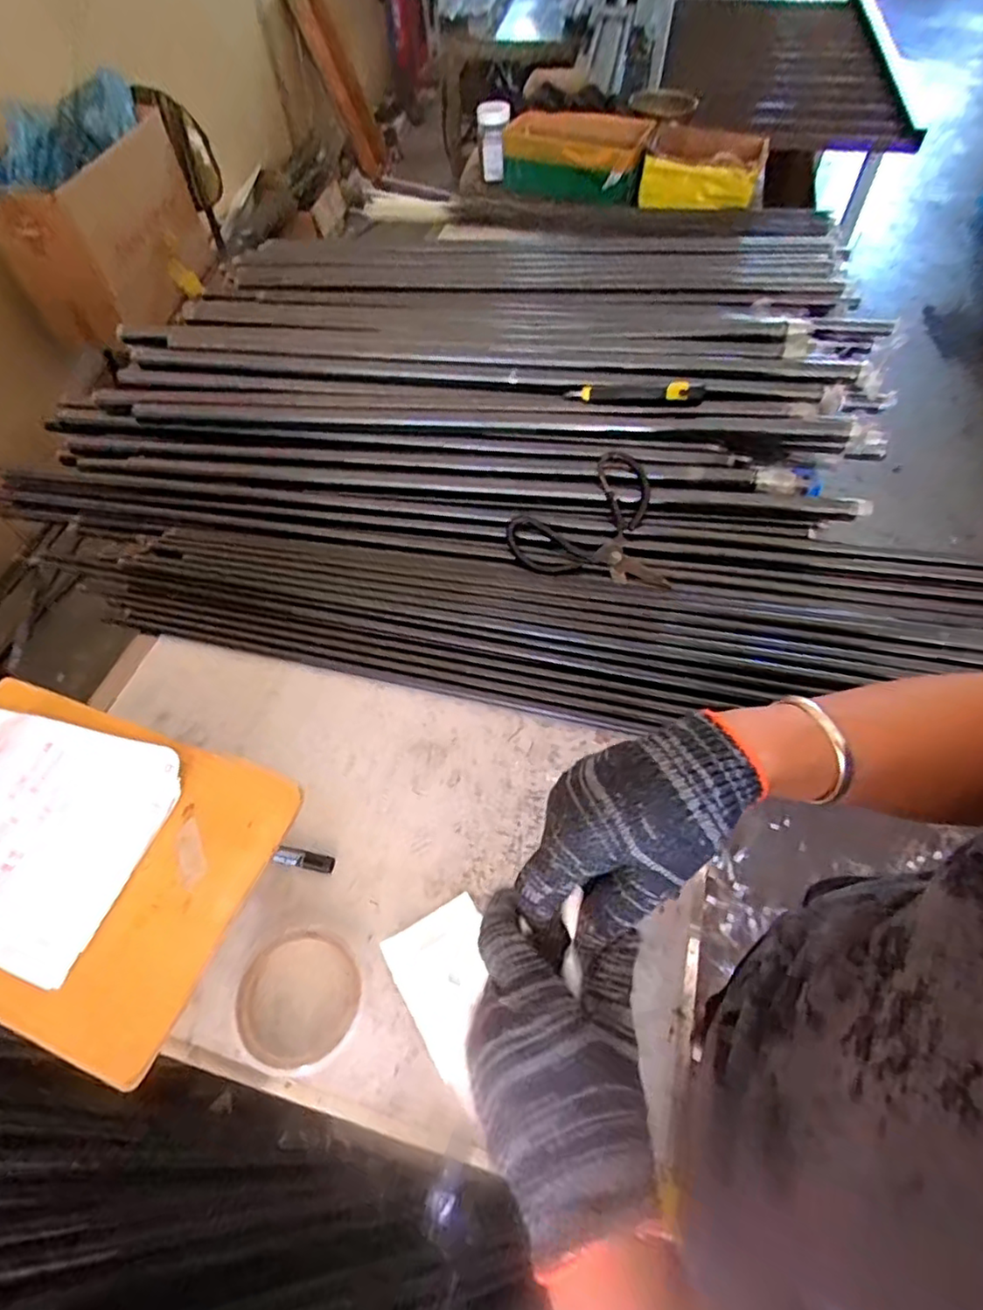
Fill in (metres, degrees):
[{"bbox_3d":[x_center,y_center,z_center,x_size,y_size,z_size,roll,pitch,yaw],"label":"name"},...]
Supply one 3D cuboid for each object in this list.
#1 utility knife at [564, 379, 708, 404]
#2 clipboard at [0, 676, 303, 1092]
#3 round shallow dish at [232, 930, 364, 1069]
[{"bbox_3d":[0.168,-0.304,0.726,0.156,0.023,0.030,5,57,6],"label":"utility knife"},{"bbox_3d":[-0.303,0.131,0.437,0.283,0.025,0.191,17,59,13],"label":"clipboard"},{"bbox_3d":[-0.143,0.254,0.467,0.090,0.010,0.089,-1,57,2],"label":"round shallow dish"}]

